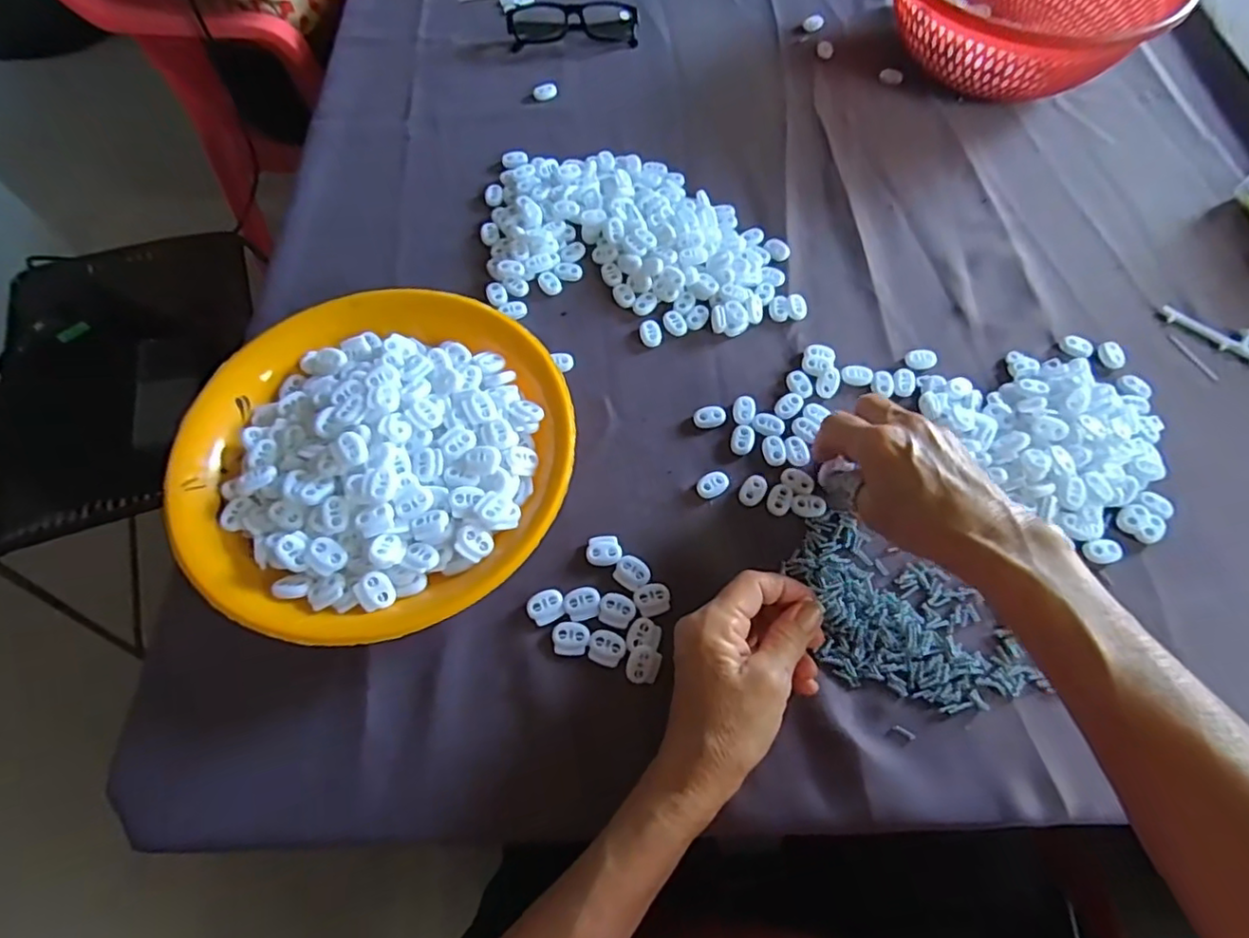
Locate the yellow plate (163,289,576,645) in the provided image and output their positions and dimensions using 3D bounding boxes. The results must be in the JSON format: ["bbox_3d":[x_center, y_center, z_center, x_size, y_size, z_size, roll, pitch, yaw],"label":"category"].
[{"bbox_3d":[-0.157,-0.013,0.390,0.236,0.051,0.231,1,64,-1],"label":"yellow plate"}]

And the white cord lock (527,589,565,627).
[{"bbox_3d":[-0.048,0.084,0.369,0.022,0.004,0.019,-14,65,-8],"label":"white cord lock"}]

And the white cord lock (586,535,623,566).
[{"bbox_3d":[-0.013,0.052,0.388,0.022,0.004,0.020,-12,65,-7],"label":"white cord lock"}]

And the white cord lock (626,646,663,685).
[{"bbox_3d":[0.011,0.115,0.356,0.019,0.008,0.021,22,66,9],"label":"white cord lock"}]

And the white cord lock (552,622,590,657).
[{"bbox_3d":[-0.032,0.101,0.361,0.021,0.004,0.020,-4,64,-3],"label":"white cord lock"}]

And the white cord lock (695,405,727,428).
[{"bbox_3d":[0.061,-0.036,0.428,0.023,0.006,0.015,-13,65,-8],"label":"white cord lock"}]

